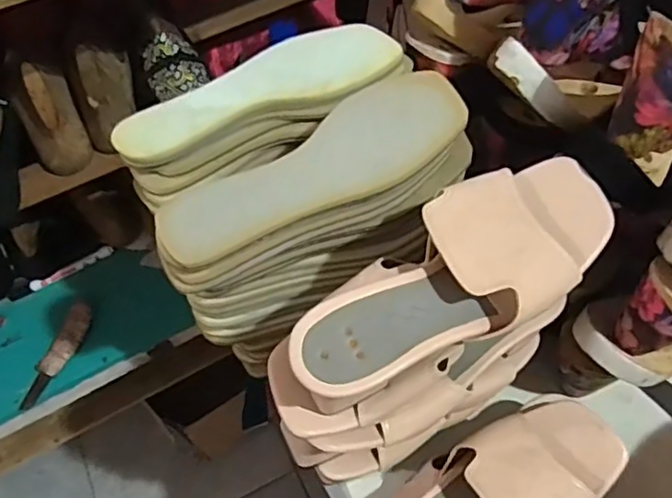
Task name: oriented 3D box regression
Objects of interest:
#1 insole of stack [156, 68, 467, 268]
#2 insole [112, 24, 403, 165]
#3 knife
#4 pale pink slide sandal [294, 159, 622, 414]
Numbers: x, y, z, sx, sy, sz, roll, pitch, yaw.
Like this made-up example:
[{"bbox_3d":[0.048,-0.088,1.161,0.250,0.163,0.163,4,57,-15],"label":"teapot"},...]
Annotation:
[{"bbox_3d":[-0.011,-0.055,0.431,0.227,0.018,0.072,-31,77,-12],"label":"insole of stack"},{"bbox_3d":[-0.064,-0.135,0.503,0.237,0.018,0.075,-23,58,-12],"label":"insole"},{"bbox_3d":[-0.356,0.134,0.777,0.032,0.013,0.141,17,59,14],"label":"knife"},{"bbox_3d":[0.078,0.024,0.388,0.232,0.067,0.084,-31,60,-17],"label":"pale pink slide sandal"}]

